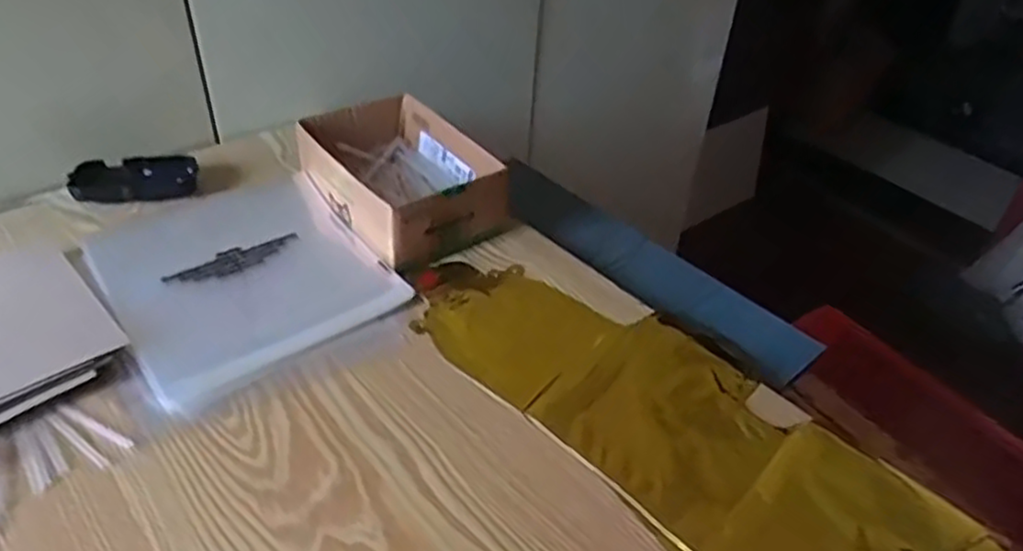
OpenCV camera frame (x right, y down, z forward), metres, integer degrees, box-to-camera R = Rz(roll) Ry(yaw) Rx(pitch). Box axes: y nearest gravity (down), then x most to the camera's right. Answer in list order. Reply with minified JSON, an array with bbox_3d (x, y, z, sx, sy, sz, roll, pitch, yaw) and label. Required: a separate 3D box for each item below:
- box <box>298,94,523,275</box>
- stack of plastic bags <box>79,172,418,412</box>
[{"bbox_3d":[-0.101,-0.094,0.697,0.140,0.070,0.185,-24,47,-30],"label":"box"},{"bbox_3d":[-0.236,-0.012,0.623,0.201,0.014,0.253,-25,47,-30],"label":"stack of plastic bags"}]

